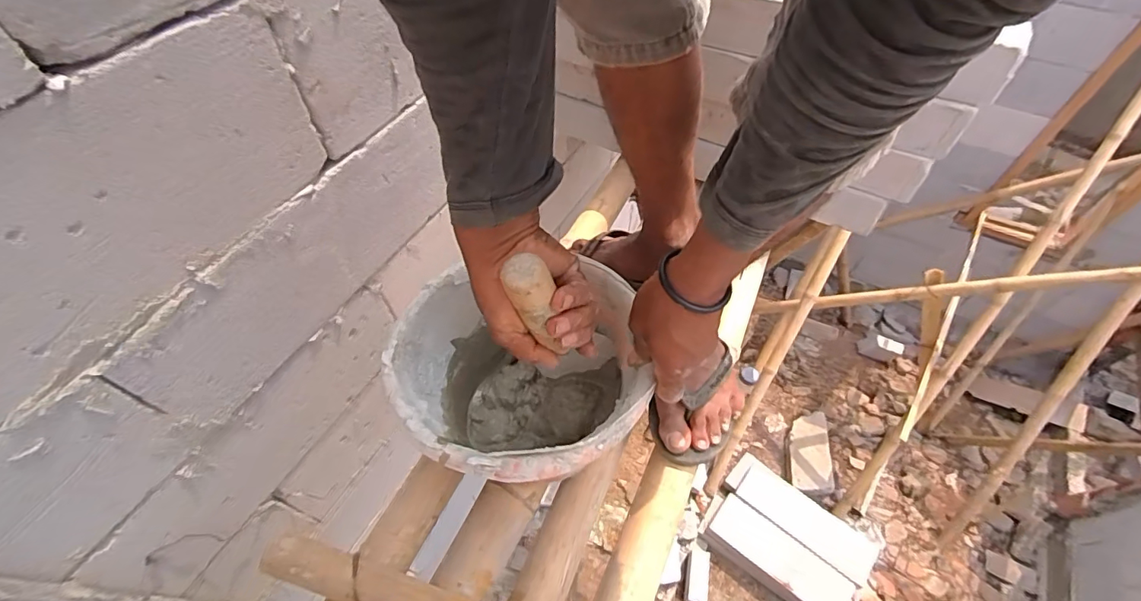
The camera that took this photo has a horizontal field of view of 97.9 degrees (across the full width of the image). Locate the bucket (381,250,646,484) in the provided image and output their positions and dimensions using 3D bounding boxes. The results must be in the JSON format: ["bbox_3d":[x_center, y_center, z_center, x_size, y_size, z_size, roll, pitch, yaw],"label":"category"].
[{"bbox_3d":[-0.054,0.093,0.511,0.236,0.170,0.209,7,55,4],"label":"bucket"}]

